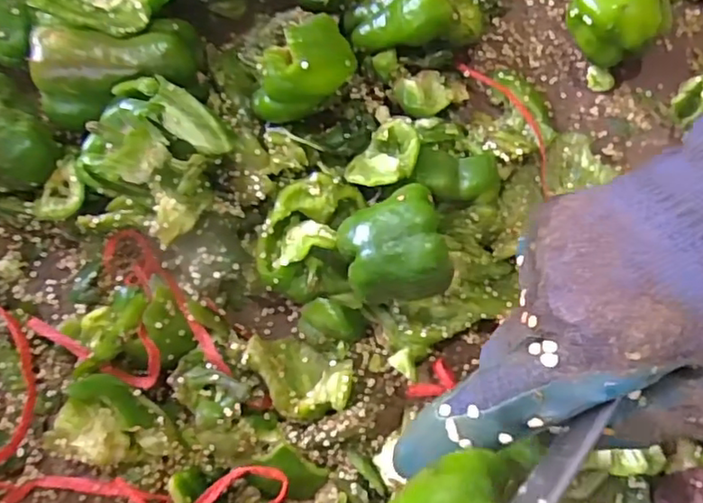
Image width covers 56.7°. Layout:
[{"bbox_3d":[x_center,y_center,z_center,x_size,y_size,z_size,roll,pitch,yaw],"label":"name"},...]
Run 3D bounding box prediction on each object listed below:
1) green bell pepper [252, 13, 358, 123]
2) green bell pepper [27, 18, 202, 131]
[{"bbox_3d":[-0.037,-0.131,0.478,0.054,0.049,0.076,41,79,10],"label":"green bell pepper"},{"bbox_3d":[-0.171,-0.135,0.476,0.117,0.045,0.060,-15,75,-4],"label":"green bell pepper"}]

